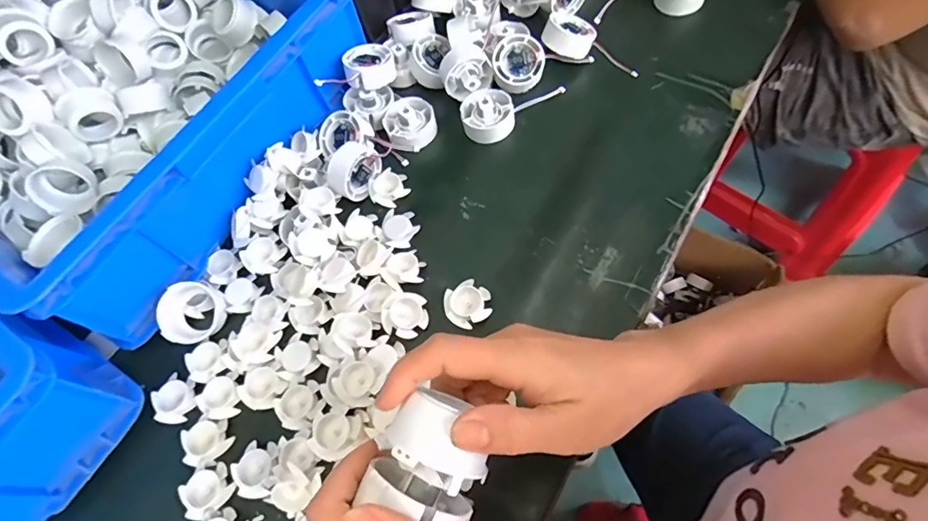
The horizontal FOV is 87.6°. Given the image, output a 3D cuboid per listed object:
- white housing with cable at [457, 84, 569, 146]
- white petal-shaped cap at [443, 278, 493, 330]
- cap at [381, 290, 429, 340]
[{"bbox_3d":[0.052,-0.158,0.508,0.110,0.034,0.051,-9,62,4],"label":"white housing with cable"},{"bbox_3d":[0.004,0.039,0.423,0.040,0.012,0.038,-4,63,7],"label":"white petal-shaped cap"},{"bbox_3d":[-0.050,0.046,0.418,0.037,0.015,0.039,-1,64,3],"label":"cap"}]

